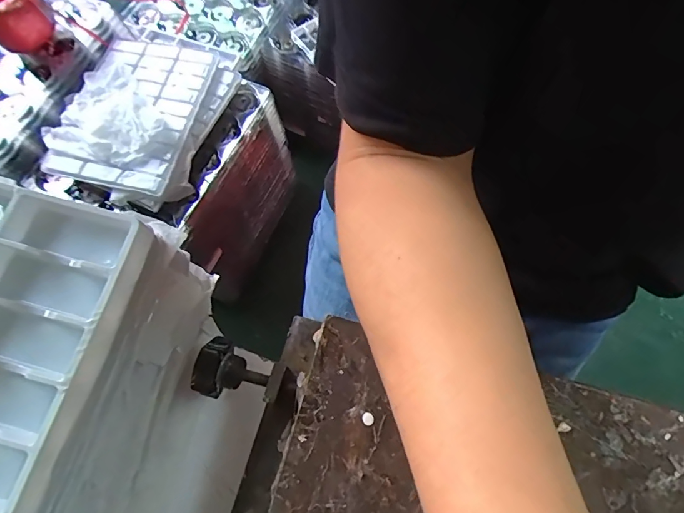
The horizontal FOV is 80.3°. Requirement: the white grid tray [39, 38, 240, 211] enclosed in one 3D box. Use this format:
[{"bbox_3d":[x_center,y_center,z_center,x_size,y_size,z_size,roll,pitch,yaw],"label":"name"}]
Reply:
[{"bbox_3d":[-0.357,-0.273,0.727,0.259,0.071,0.356,15,71,5],"label":"white grid tray"}]

